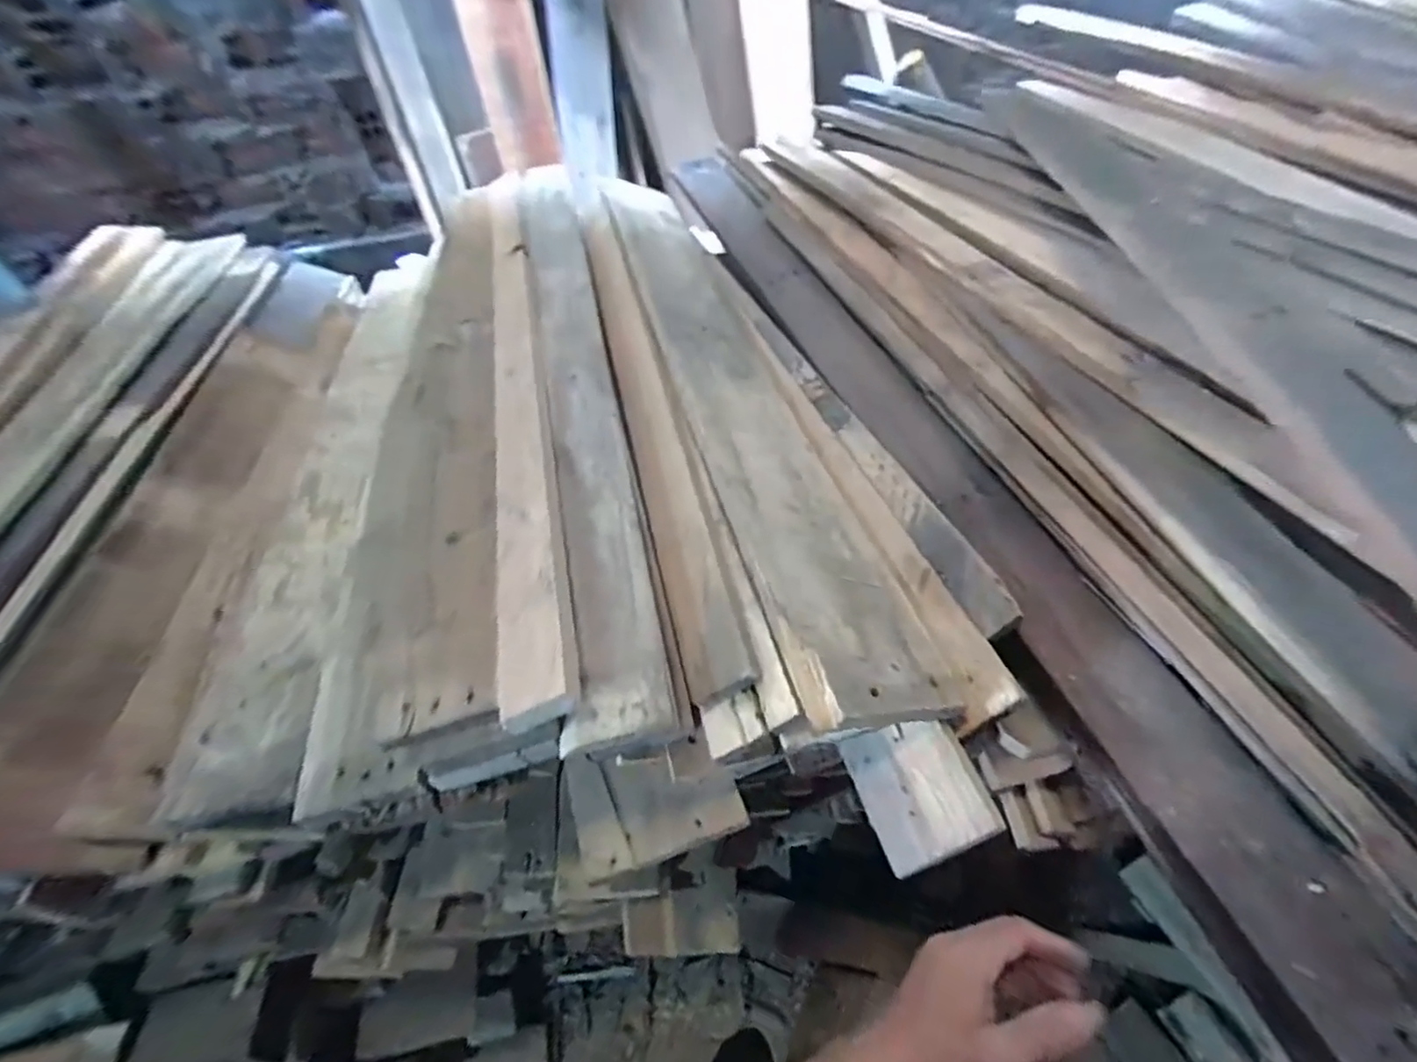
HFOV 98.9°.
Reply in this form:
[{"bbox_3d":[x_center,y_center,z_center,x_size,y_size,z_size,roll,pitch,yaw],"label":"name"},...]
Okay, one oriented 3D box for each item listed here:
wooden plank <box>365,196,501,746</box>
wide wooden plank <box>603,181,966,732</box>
[{"bbox_3d":[-0.334,-0.196,0.749,0.164,0.037,0.973,-22,48,3],"label":"wooden plank"},{"bbox_3d":[0.006,-0.245,0.826,0.154,0.024,1.095,0,47,-21],"label":"wide wooden plank"}]

